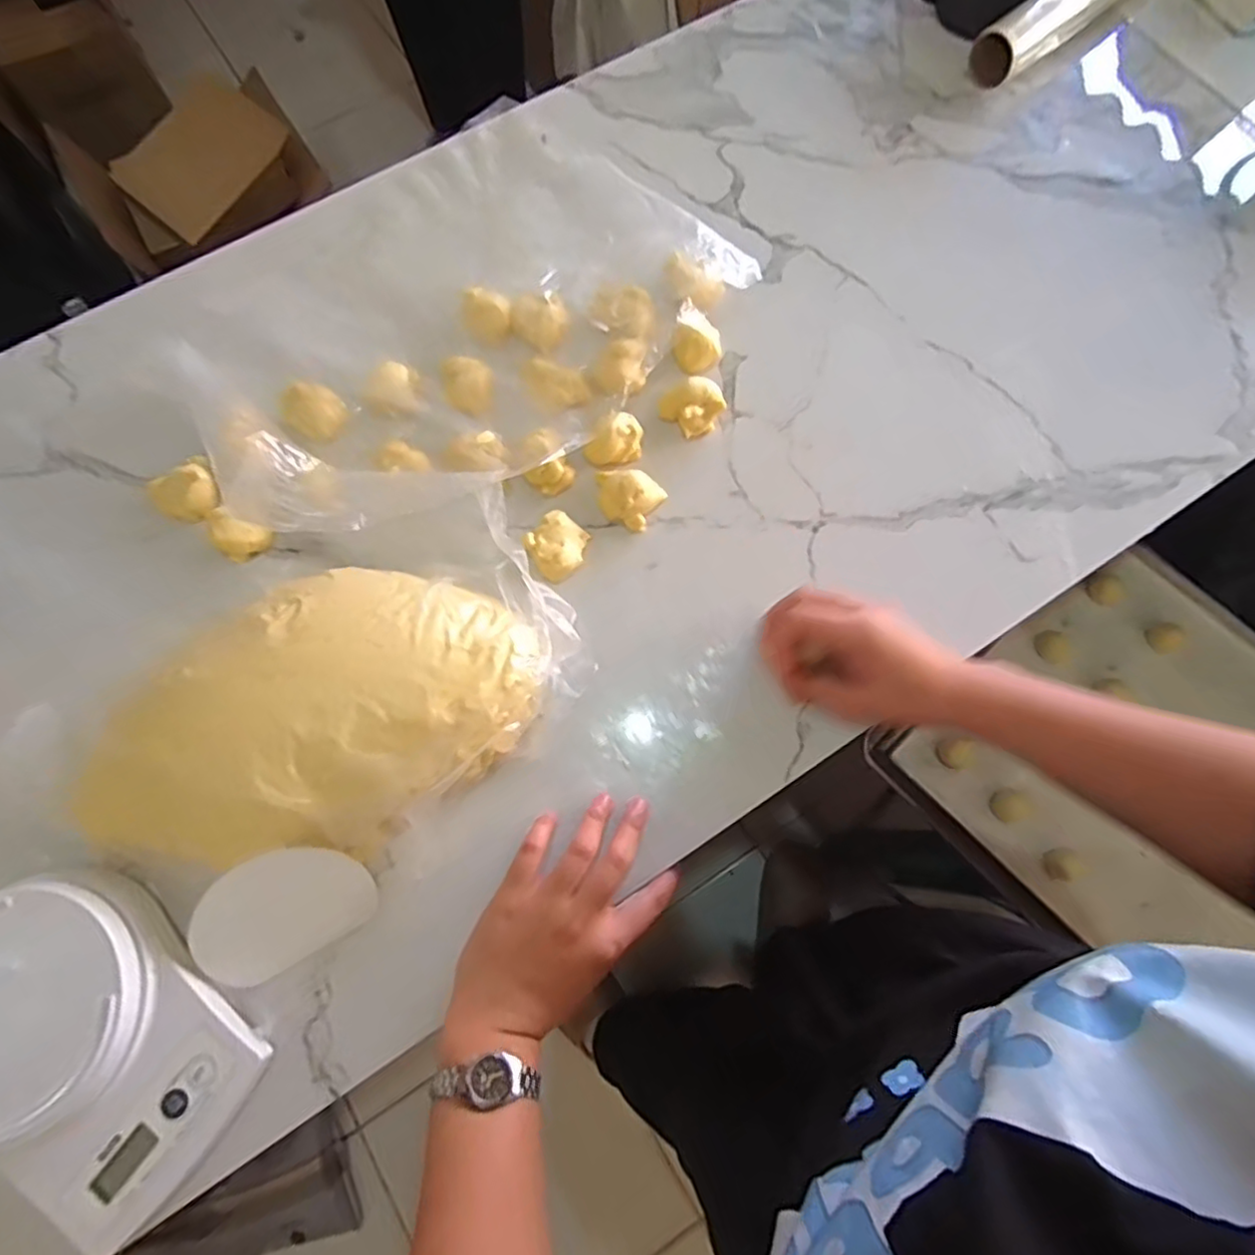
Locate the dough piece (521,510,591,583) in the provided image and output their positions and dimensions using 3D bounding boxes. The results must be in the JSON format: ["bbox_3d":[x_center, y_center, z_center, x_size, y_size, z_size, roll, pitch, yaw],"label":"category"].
[{"bbox_3d":[-0.047,-0.056,0.458,0.040,0.019,0.044,0,74,1],"label":"dough piece"}]

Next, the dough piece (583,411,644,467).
[{"bbox_3d":[-0.007,-0.134,0.479,0.042,0.025,0.028,-43,78,-11],"label":"dough piece"}]

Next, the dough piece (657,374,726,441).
[{"bbox_3d":[0.048,-0.165,0.486,0.041,0.027,0.035,43,79,11],"label":"dough piece"}]

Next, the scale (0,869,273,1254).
[{"bbox_3d":[-0.306,0.230,0.359,0.185,0.036,0.140,40,78,11],"label":"scale"}]

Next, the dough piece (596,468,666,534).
[{"bbox_3d":[0.002,-0.093,0.465,0.048,0.029,0.040,1,74,1],"label":"dough piece"}]

